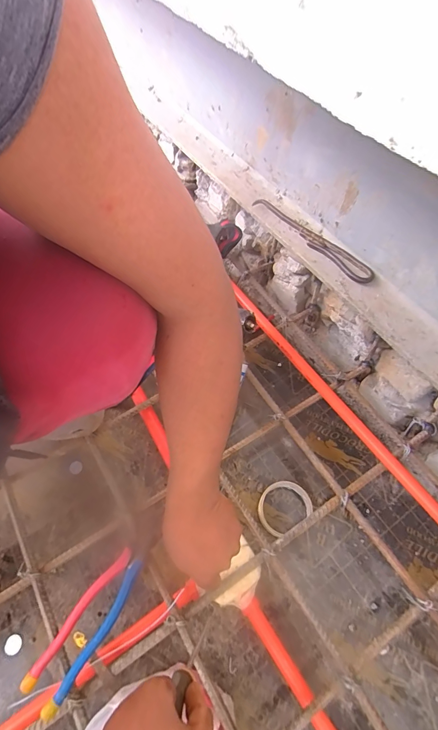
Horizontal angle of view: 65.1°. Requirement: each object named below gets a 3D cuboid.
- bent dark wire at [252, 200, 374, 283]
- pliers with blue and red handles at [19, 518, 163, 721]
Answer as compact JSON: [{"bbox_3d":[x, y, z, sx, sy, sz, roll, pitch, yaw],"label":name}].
[{"bbox_3d":[0.161,-0.229,0.607,0.034,0.012,0.266,-34,66,-17],"label":"bent dark wire"},{"bbox_3d":[-0.155,0.317,0.452,0.053,0.020,0.228,30,65,16],"label":"pliers with blue and red handles"}]

